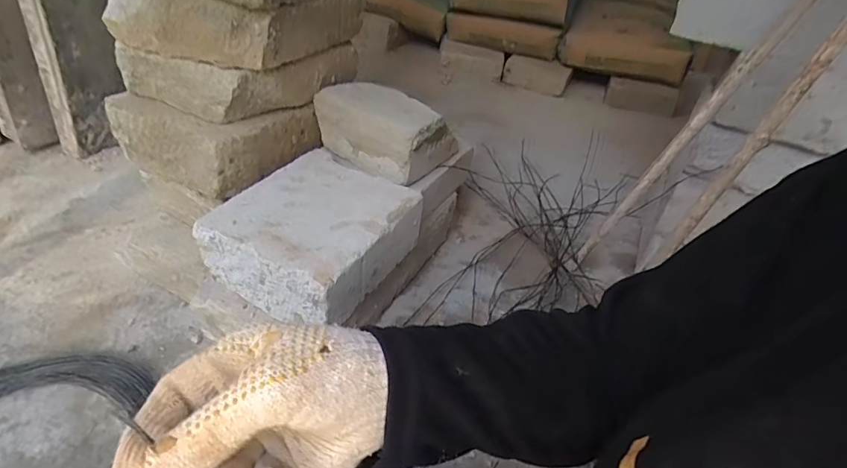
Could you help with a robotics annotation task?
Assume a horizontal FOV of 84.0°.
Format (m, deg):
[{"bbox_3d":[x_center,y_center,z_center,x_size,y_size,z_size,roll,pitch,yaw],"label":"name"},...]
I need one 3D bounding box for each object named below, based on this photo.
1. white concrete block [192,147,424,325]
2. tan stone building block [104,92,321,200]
[{"bbox_3d":[-0.145,-0.002,0.656,0.207,0.092,0.225,22,41,18],"label":"white concrete block"},{"bbox_3d":[-0.310,-0.163,0.720,0.210,0.093,0.197,23,42,17],"label":"tan stone building block"}]

